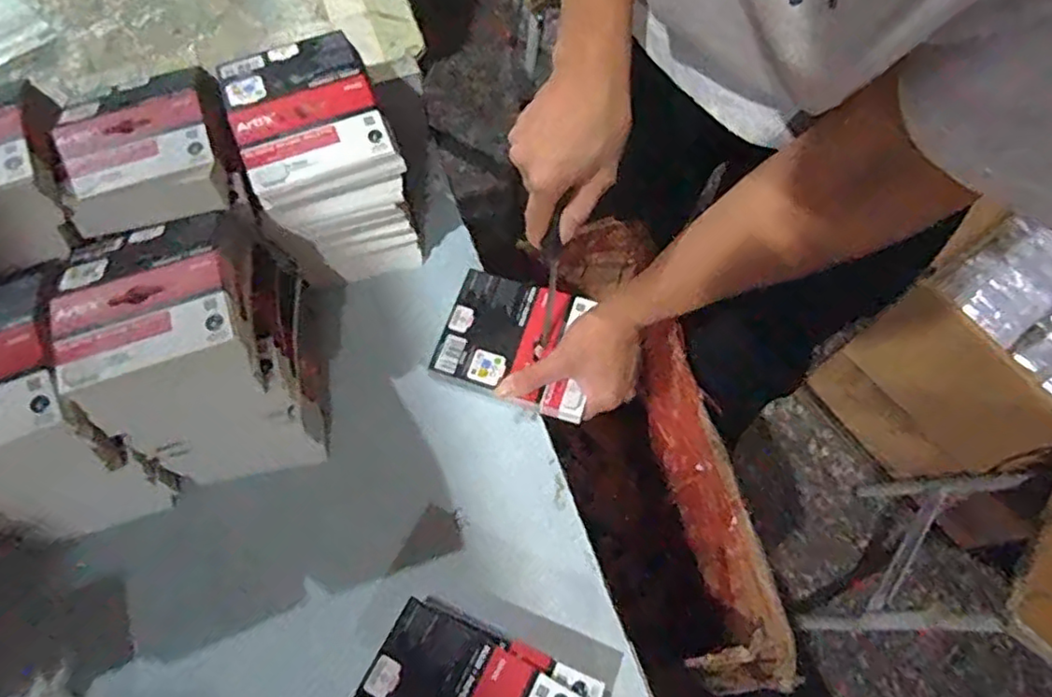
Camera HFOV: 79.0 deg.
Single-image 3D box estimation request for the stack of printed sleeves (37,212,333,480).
[{"bbox_3d":[-0.229,-0.001,0.458,0.127,0.153,0.156,-11,67,-6],"label":"stack of printed sleeves"}]

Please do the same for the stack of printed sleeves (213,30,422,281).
[{"bbox_3d":[-0.163,-0.145,0.523,0.101,0.144,0.135,-24,69,-11],"label":"stack of printed sleeves"}]

